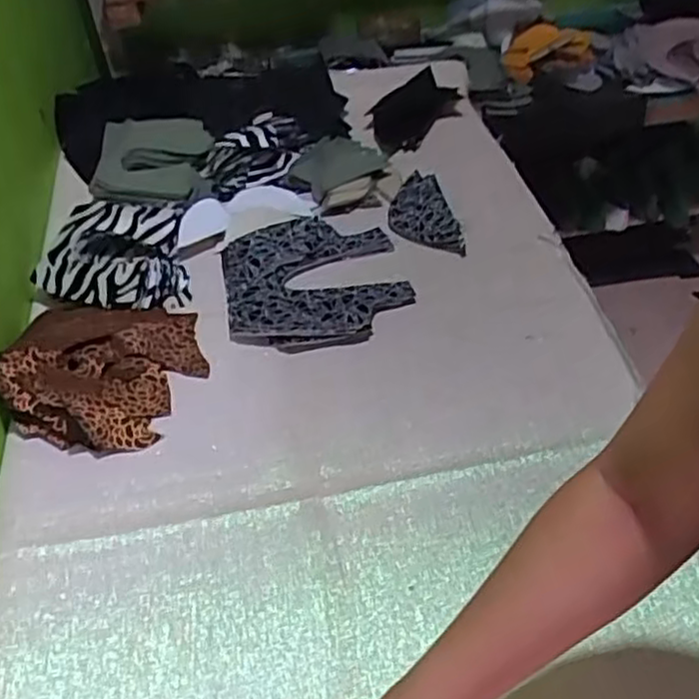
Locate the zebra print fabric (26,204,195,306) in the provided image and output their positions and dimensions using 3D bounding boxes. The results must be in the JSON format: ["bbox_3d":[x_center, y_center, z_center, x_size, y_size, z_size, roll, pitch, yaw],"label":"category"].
[{"bbox_3d":[-0.267,-0.108,0.830,0.162,0.046,0.162,-10,44,-7],"label":"zebra print fabric"}]

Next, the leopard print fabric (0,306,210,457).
[{"bbox_3d":[-0.243,0.019,0.725,0.183,0.052,0.179,-2,43,2],"label":"leopard print fabric"}]

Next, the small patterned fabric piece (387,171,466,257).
[{"bbox_3d":[0.085,-0.164,0.892,0.075,0.009,0.152,-12,49,-3],"label":"small patterned fabric piece"}]

